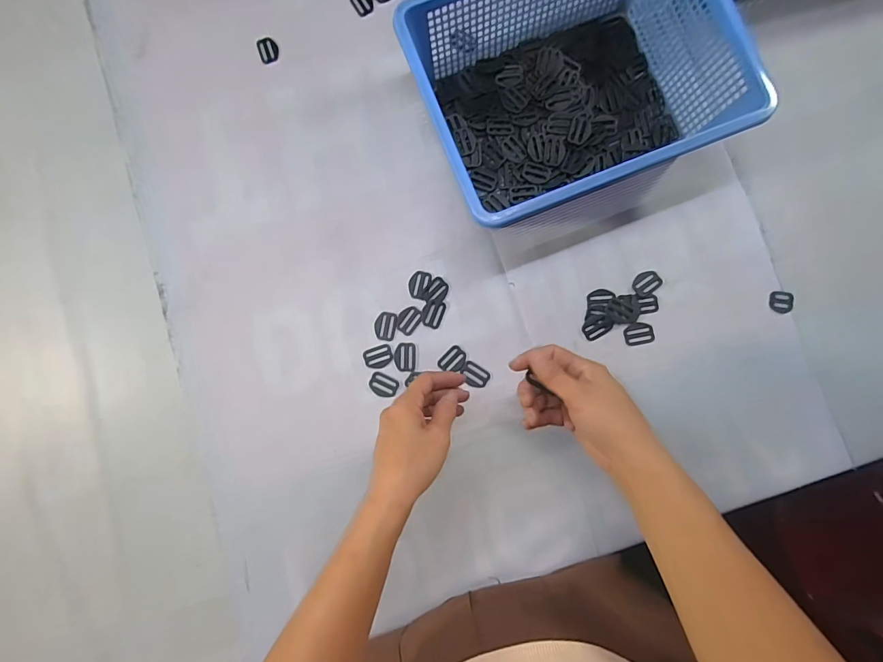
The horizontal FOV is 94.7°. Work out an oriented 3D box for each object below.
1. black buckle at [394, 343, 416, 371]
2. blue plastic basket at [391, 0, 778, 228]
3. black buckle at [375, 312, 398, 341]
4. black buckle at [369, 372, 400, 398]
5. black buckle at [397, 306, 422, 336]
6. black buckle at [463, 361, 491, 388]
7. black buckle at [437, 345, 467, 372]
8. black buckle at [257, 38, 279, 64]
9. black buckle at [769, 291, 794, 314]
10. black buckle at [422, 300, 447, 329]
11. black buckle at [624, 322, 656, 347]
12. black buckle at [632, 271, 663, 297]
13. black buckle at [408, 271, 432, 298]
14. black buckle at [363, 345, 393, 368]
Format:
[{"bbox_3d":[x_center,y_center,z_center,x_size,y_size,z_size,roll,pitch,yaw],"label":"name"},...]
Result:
[{"bbox_3d":[-0.042,0.030,0.462,0.024,0.004,0.032,1,87,2],"label":"black buckle"},{"bbox_3d":[0.129,-0.252,0.429,0.294,0.103,0.242,-21,87,0],"label":"blue plastic basket"},{"bbox_3d":[-0.064,-0.005,0.467,0.024,0.004,0.032,9,87,2],"label":"black buckle"},{"bbox_3d":[-0.065,0.061,0.458,0.033,0.005,0.024,23,88,3],"label":"black buckle"},{"bbox_3d":[-0.038,-0.013,0.468,0.024,0.004,0.031,36,88,3],"label":"black buckle"},{"bbox_3d":[0.039,0.050,0.460,0.031,0.004,0.025,36,88,3],"label":"black buckle"},{"bbox_3d":[0.013,0.033,0.462,0.031,0.004,0.026,-44,87,-1],"label":"black buckle"},{"bbox_3d":[-0.214,-0.347,0.503,0.024,0.004,0.031,-16,87,1],"label":"black buckle"},{"bbox_3d":[0.385,-0.033,0.462,0.024,0.010,0.026,0,87,1],"label":"black buckle"},{"bbox_3d":[-0.010,-0.020,0.470,0.024,0.004,0.032,17,87,2],"label":"black buckle"},{"bbox_3d":[0.225,0.003,0.462,0.035,0.004,0.025,-11,87,1],"label":"black buckle"},{"bbox_3d":[0.236,-0.055,0.465,0.034,0.004,0.025,-30,87,0],"label":"black buckle"},{"bbox_3d":[-0.026,-0.054,0.472,0.024,0.004,0.032,16,87,2],"label":"black buckle"},{"bbox_3d":[-0.072,0.030,0.466,0.032,0.004,0.025,-20,87,0],"label":"black buckle"}]

